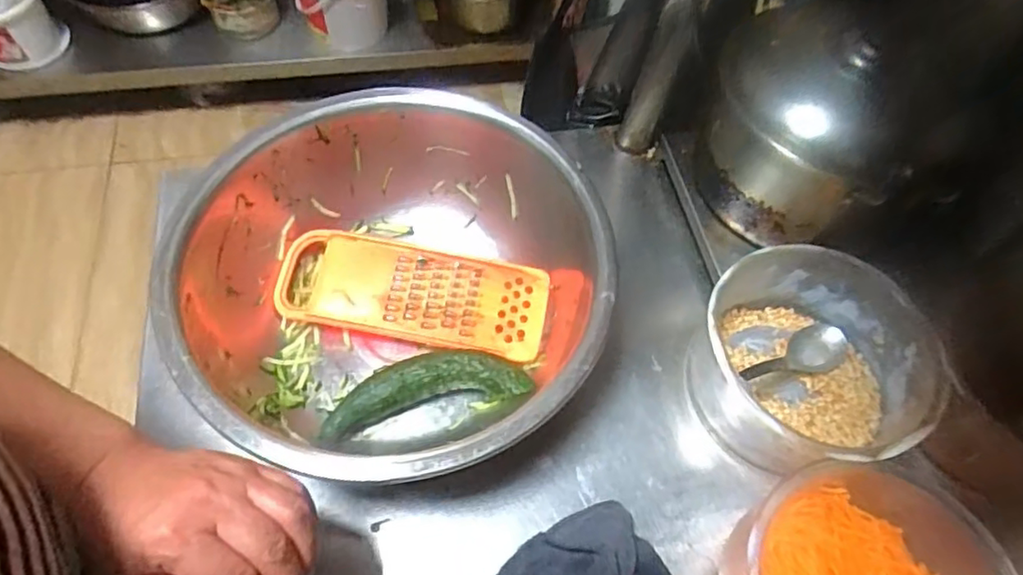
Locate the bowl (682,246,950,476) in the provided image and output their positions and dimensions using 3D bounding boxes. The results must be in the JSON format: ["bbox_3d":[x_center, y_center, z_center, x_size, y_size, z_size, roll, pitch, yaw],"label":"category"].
[{"bbox_3d":[0.237,0.059,0.505,0.163,0.090,0.167,2,59,-3],"label":"bowl"}]

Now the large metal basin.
[{"bbox_3d":[-0.089,0.004,0.513,0.316,0.132,0.324,2,59,-3],"label":"large metal basin"}]

